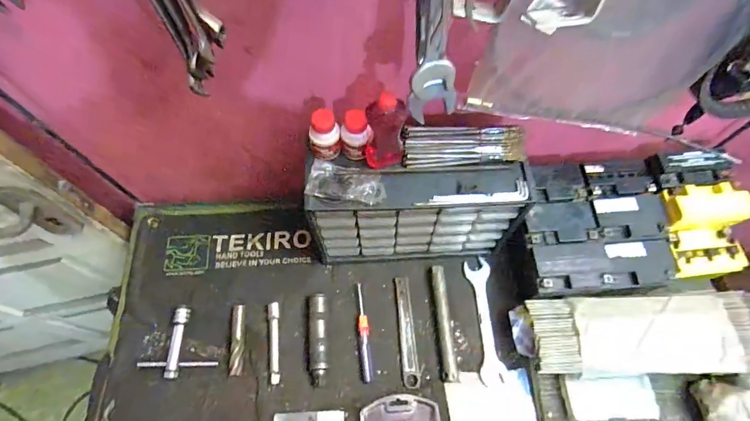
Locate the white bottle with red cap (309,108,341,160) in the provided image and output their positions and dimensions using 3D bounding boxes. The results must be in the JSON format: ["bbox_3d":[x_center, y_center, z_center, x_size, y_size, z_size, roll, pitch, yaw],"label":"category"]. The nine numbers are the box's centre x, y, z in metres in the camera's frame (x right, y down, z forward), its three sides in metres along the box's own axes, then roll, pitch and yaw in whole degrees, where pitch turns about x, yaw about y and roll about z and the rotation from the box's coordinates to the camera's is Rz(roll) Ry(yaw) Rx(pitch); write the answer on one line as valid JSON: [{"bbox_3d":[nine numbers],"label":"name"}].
[{"bbox_3d":[-0.064,-0.095,0.520,0.038,0.068,0.034,-6,64,-4],"label":"white bottle with red cap"}]

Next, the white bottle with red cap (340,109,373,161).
[{"bbox_3d":[-0.024,-0.096,0.526,0.039,0.063,0.032,-2,64,-2],"label":"white bottle with red cap"}]

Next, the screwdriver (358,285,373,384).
[{"bbox_3d":[-0.017,0.194,0.651,0.017,0.011,0.150,-4,64,-3],"label":"screwdriver"}]

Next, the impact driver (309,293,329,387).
[{"bbox_3d":[-0.089,0.198,0.635,0.027,0.029,0.130,-4,64,-3],"label":"impact driver"}]

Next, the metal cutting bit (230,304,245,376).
[{"bbox_3d":[-0.214,0.201,0.637,0.019,0.016,0.103,-3,64,-2],"label":"metal cutting bit"}]

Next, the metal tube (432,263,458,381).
[{"bbox_3d":[0.111,0.177,0.655,0.022,0.020,0.178,-2,64,-2],"label":"metal tube"}]

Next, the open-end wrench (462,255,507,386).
[{"bbox_3d":[0.180,0.175,0.669,0.041,0.005,0.193,-2,64,-2],"label":"open-end wrench"}]

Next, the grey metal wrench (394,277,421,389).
[{"bbox_3d":[0.052,0.193,0.661,0.025,0.008,0.171,-3,64,-2],"label":"grey metal wrench"}]

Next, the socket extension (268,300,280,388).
[{"bbox_3d":[-0.157,0.205,0.638,0.016,0.015,0.121,-4,64,-3],"label":"socket extension"}]

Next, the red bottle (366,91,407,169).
[{"bbox_3d":[0.013,-0.099,0.495,0.048,0.120,0.040,3,64,0],"label":"red bottle"}]

